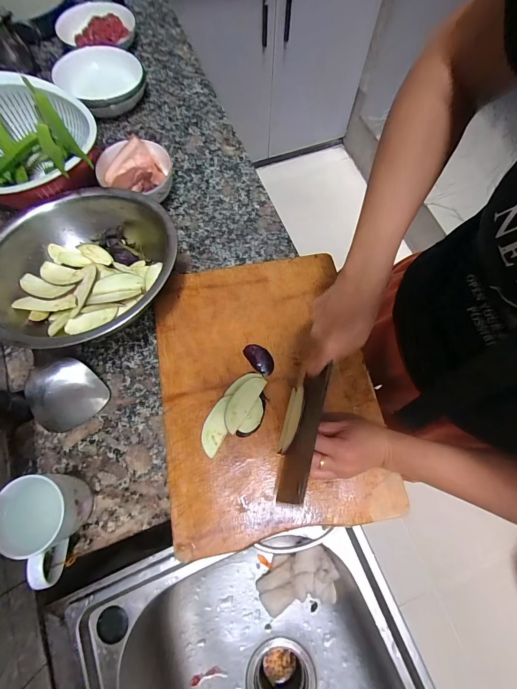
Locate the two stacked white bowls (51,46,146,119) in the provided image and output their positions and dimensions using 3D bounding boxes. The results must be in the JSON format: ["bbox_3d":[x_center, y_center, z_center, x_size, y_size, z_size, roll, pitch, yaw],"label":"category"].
[{"bbox_3d":[-0.324,-0.539,0.656,0.169,0.063,0.157,0,70,0],"label":"two stacked white bowls"}]

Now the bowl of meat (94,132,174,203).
[{"bbox_3d":[-0.209,-0.303,0.560,0.123,0.078,0.110,14,70,5],"label":"bowl of meat"}]

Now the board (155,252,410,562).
[{"bbox_3d":[0.011,0.051,0.445,0.288,0.018,0.382,-9,70,-4],"label":"board"}]

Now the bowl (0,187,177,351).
[{"bbox_3d":[-0.253,-0.110,0.476,0.262,0.109,0.266,0,70,0],"label":"bowl"}]

